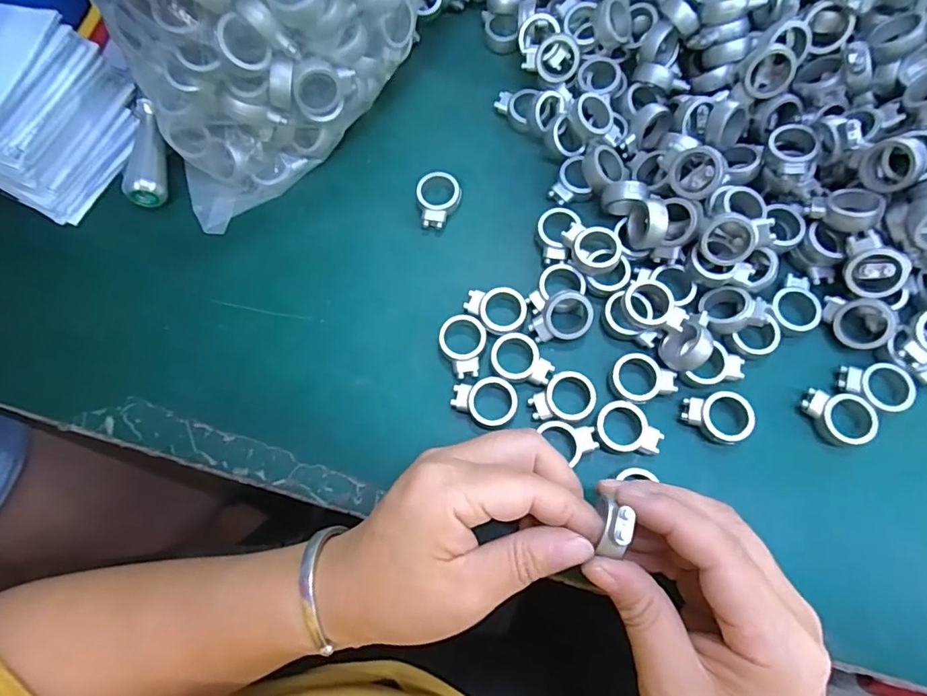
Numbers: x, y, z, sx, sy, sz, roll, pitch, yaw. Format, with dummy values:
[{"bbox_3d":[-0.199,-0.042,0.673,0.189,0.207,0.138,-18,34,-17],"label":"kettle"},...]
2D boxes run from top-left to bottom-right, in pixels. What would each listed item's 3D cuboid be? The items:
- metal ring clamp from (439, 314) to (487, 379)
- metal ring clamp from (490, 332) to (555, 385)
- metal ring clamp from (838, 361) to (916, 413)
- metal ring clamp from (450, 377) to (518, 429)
[{"bbox_3d":[0.000,-0.001,0.276,0.025,0.009,0.034,-2,75,2],"label":"metal ring clamp"},{"bbox_3d":[0.031,0.007,0.271,0.034,0.008,0.025,34,78,10],"label":"metal ring clamp"},{"bbox_3d":[0.213,0.021,0.261,0.033,0.009,0.025,-3,75,1],"label":"metal ring clamp"},{"bbox_3d":[0.011,0.028,0.266,0.034,0.008,0.026,11,75,5],"label":"metal ring clamp"}]

